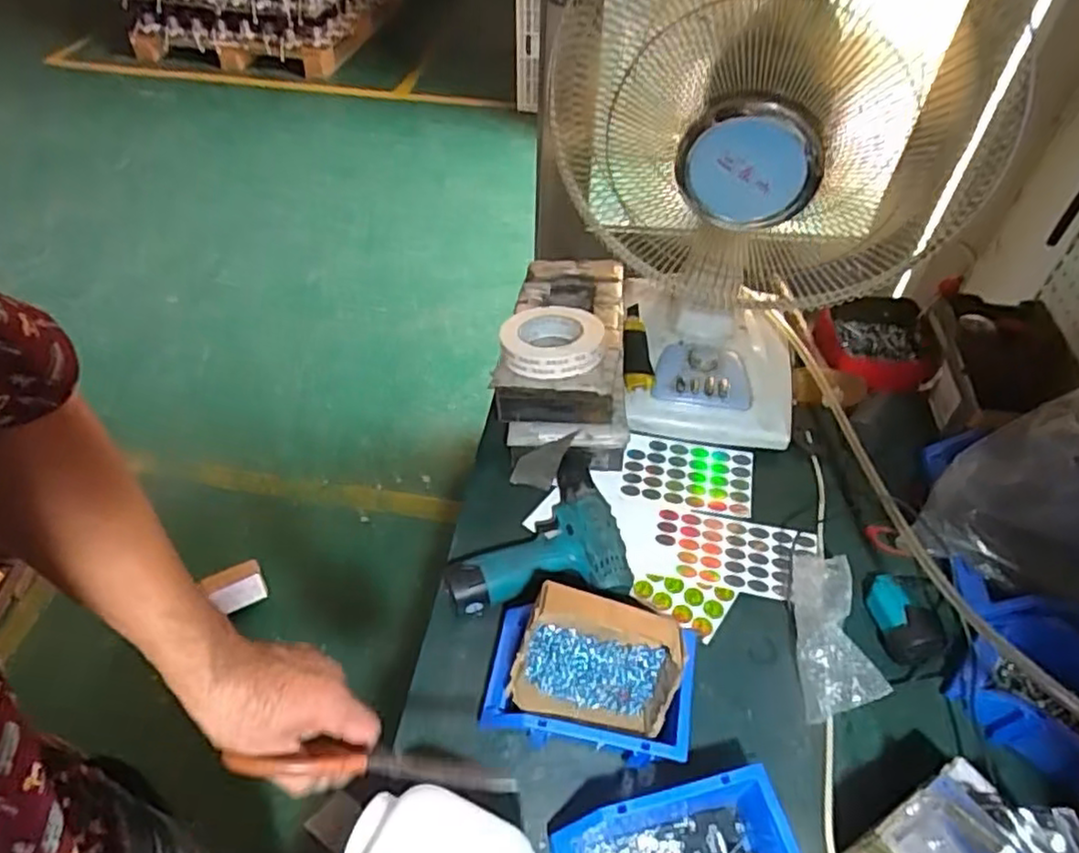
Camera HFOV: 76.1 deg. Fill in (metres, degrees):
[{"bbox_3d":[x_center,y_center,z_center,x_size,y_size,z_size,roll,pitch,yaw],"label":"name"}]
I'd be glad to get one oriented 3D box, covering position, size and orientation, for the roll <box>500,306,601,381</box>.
[{"bbox_3d":[0.016,-0.109,0.848,0.122,0.031,0.120,1,48,-1],"label":"roll"}]

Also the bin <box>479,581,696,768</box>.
[{"bbox_3d":[0.043,0.227,0.623,0.181,0.118,0.108,10,48,7],"label":"bin"}]

